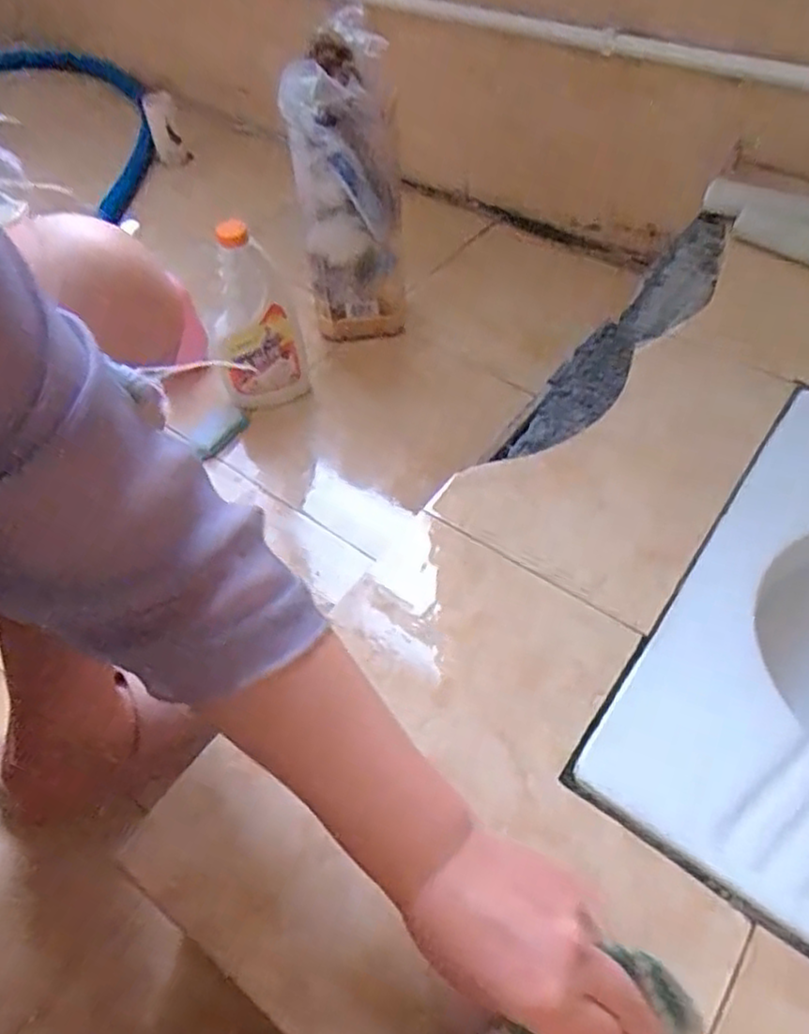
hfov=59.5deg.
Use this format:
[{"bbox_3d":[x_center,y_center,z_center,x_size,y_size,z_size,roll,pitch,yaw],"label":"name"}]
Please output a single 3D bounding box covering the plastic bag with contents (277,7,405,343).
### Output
[{"bbox_3d":[-0.065,-0.371,0.840,0.115,0.329,0.117,-6,51,-1],"label":"plastic bag with contents"}]

